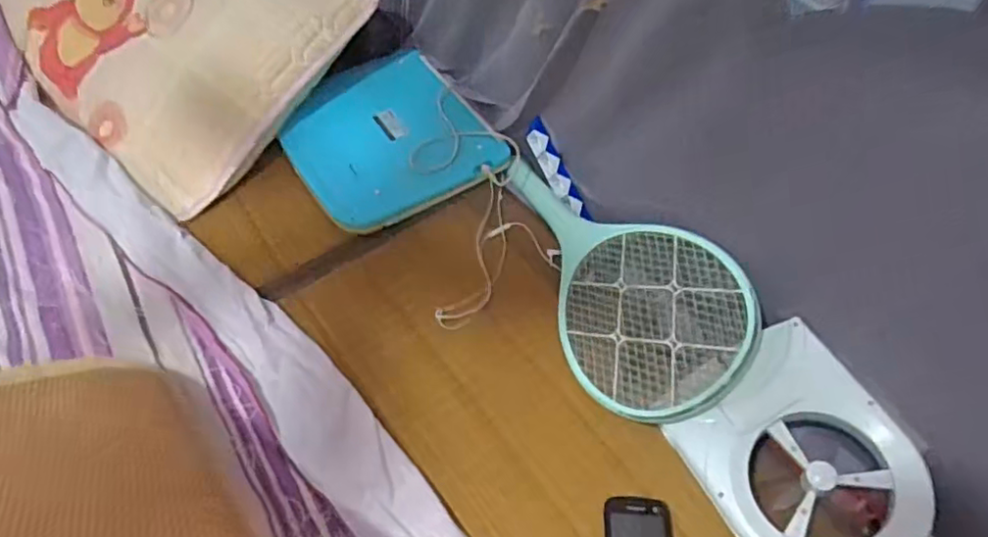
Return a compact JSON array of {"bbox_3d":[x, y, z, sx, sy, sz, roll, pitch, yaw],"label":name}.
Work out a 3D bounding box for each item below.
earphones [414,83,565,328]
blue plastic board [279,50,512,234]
[{"bbox_3d":[-0.022,-0.104,0.836,0.159,0.034,0.389,-8,53,-7],"label":"earphones"},{"bbox_3d":[-0.153,-0.190,0.895,0.253,0.010,0.275,-30,64,-17],"label":"blue plastic board"}]

